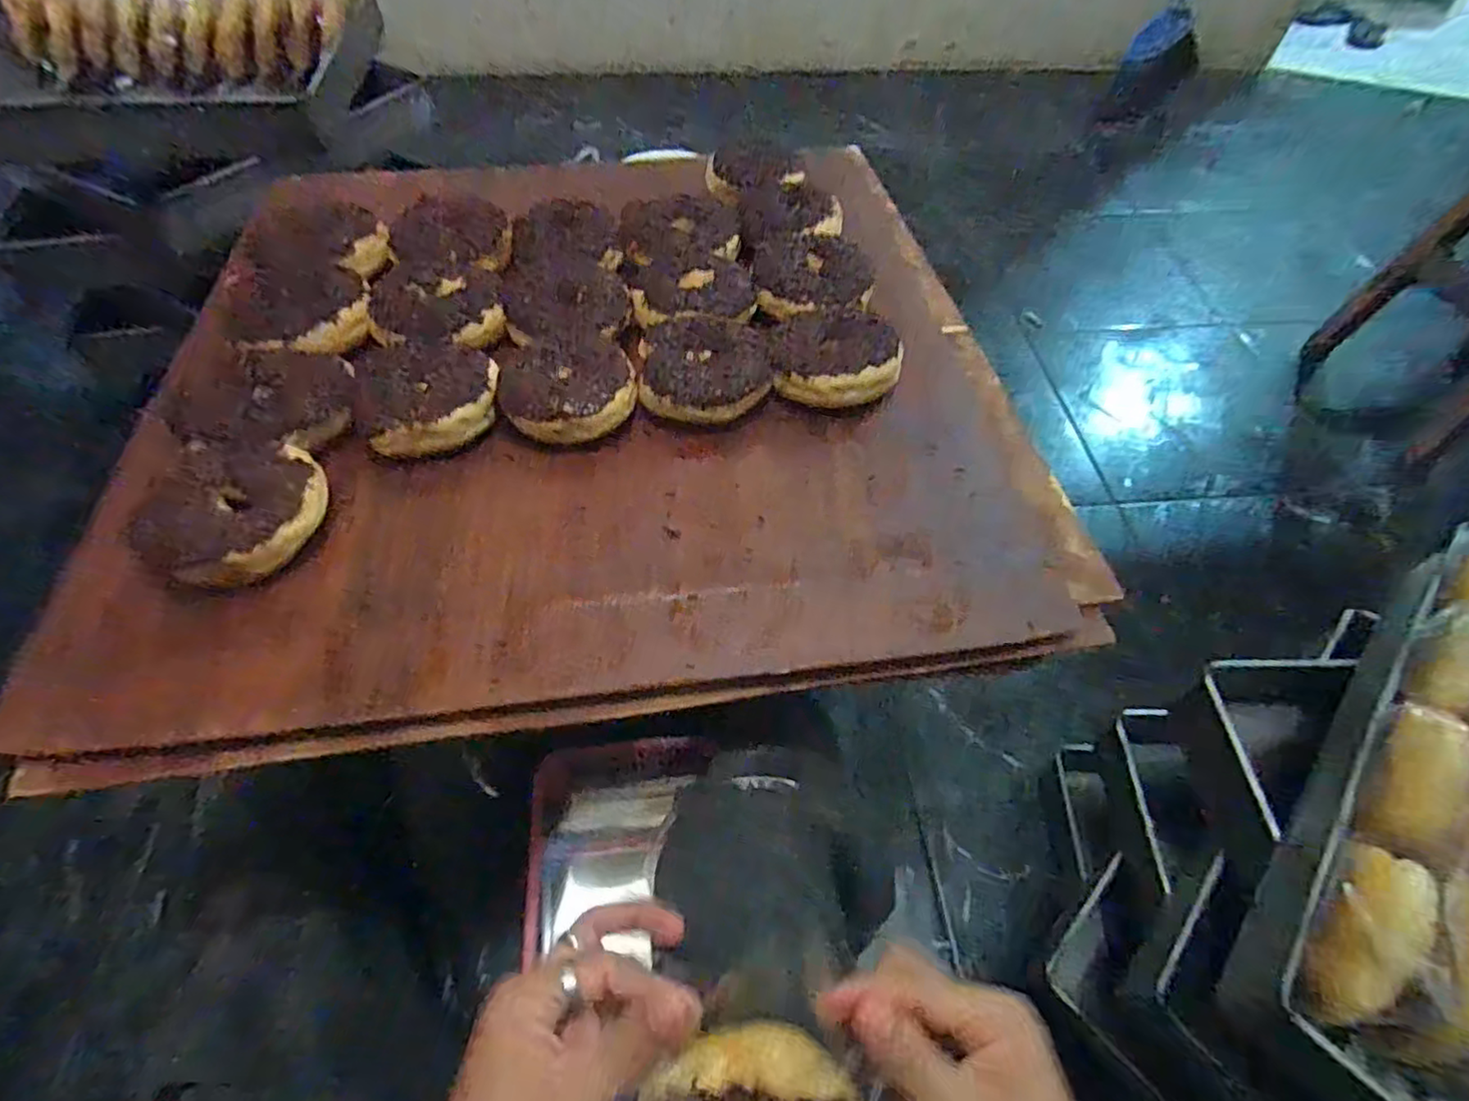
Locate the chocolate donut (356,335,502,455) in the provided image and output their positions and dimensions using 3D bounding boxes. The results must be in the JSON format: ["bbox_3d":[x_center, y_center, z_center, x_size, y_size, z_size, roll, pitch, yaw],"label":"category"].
[{"bbox_3d":[-0.203,-0.102,0.427,0.086,0.033,0.088,-31,58,-22],"label":"chocolate donut"}]

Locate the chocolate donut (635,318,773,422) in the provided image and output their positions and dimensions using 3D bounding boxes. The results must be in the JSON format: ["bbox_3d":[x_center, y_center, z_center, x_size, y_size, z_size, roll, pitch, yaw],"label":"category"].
[{"bbox_3d":[-0.019,-0.122,0.447,0.087,0.039,0.082,1,55,-1],"label":"chocolate donut"}]

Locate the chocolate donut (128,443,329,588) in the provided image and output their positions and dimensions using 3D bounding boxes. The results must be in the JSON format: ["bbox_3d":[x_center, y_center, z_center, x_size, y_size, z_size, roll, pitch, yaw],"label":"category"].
[{"bbox_3d":[-0.282,-0.021,0.366,0.083,0.039,0.083,1,55,-1],"label":"chocolate donut"}]

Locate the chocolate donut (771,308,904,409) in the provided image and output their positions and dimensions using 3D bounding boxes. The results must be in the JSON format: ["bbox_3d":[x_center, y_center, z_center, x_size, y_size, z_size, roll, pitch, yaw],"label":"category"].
[{"bbox_3d":[0.071,-0.137,0.460,0.092,0.038,0.090,7,56,4],"label":"chocolate donut"}]

